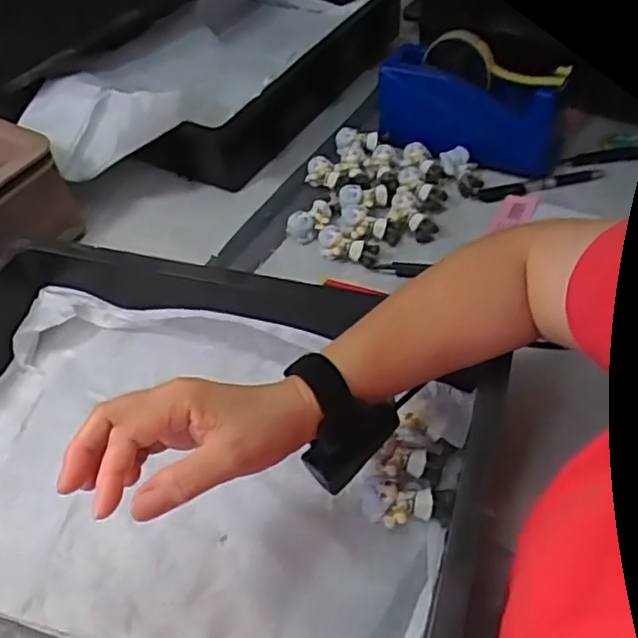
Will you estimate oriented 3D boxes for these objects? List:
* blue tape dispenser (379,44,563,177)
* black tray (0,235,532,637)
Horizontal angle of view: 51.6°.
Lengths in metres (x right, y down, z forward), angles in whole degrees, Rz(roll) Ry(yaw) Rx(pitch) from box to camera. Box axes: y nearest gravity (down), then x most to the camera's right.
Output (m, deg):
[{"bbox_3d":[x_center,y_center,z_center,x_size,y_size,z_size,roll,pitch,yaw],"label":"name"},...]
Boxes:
[{"bbox_3d":[0.150,-0.205,0.653,0.184,0.100,0.064,11,55,0],"label":"blue tape dispenser"},{"bbox_3d":[-0.110,0.099,0.474,0.432,0.097,0.297,11,51,16],"label":"black tray"}]

